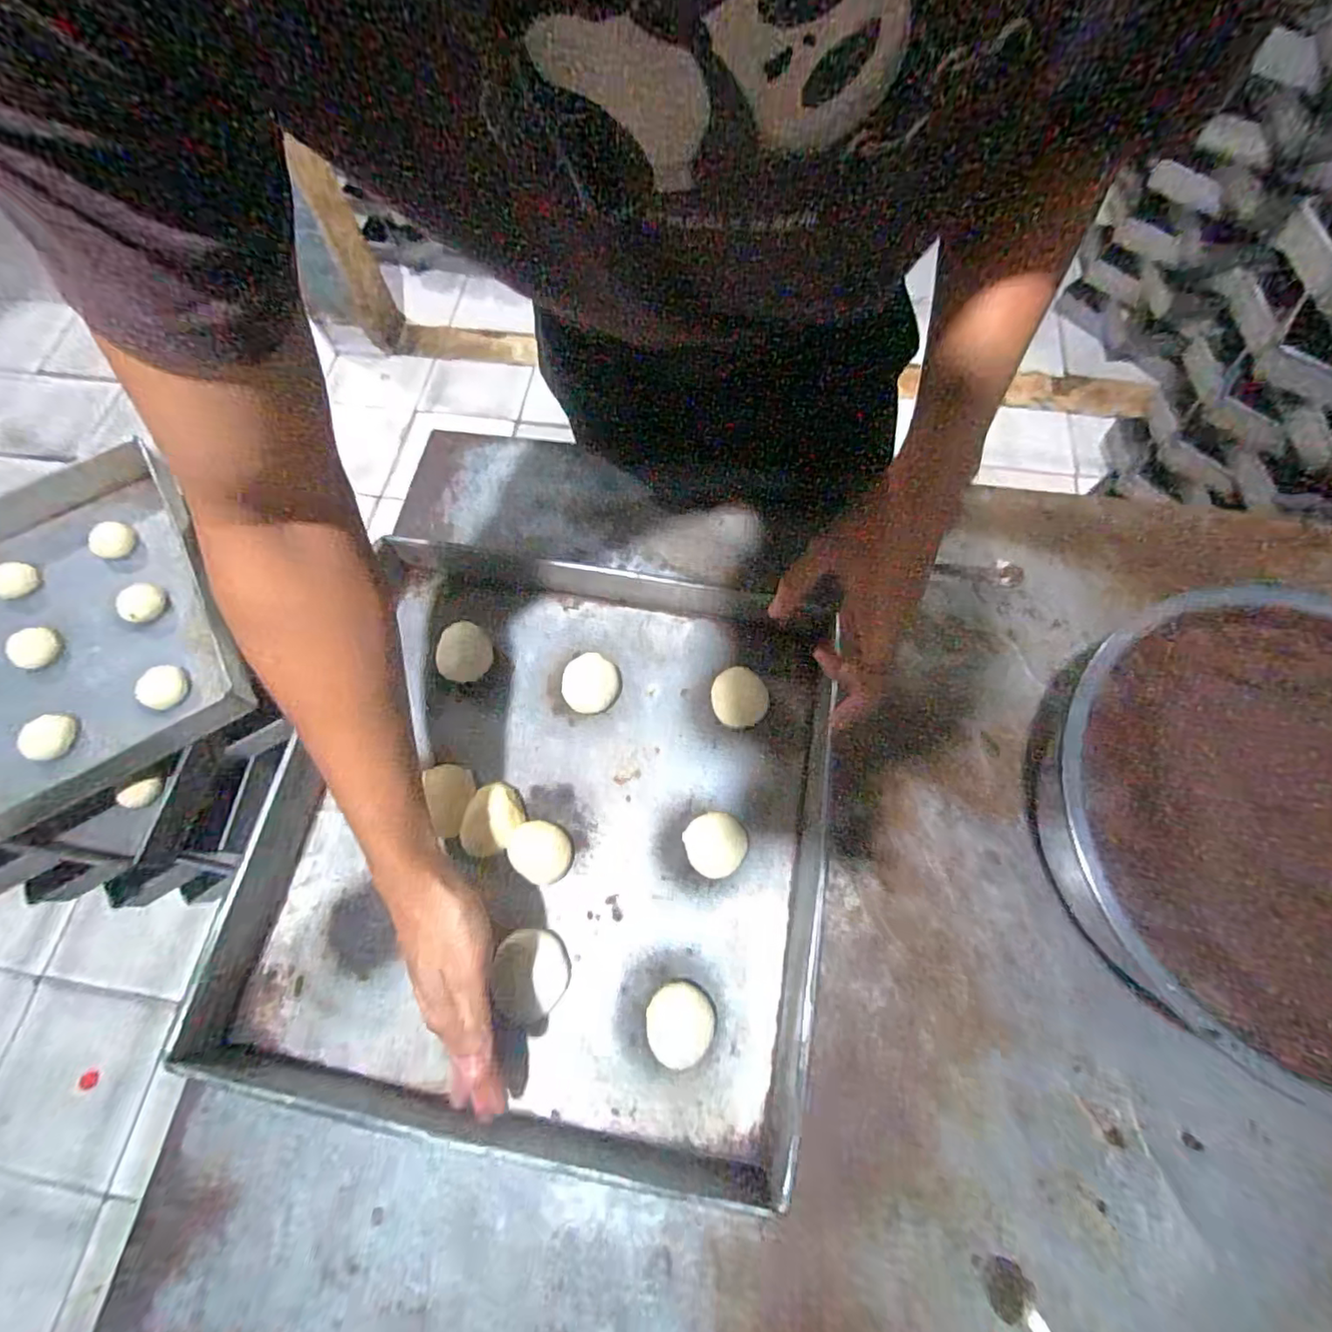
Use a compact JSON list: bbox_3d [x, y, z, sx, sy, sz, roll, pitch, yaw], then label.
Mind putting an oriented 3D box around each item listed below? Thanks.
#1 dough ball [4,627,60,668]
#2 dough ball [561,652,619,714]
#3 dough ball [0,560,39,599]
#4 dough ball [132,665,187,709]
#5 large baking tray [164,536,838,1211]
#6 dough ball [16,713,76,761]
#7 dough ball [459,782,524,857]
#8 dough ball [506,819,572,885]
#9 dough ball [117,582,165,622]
[{"bbox_3d":[-0.815,-0.024,0.769,0.039,0.035,0.051,19,70,10],"label":"dough ball"},{"bbox_3d":[-0.072,0.018,0.572,0.051,0.019,0.056,0,70,1],"label":"dough ball"},{"bbox_3d":[-0.875,-0.115,0.801,0.046,0.030,0.050,-1,68,2],"label":"dough ball"},{"bbox_3d":[-0.625,0.028,0.745,0.054,0.039,0.054,-1,68,2],"label":"dough ball"},{"bbox_3d":[-0.101,0.122,0.516,0.462,0.059,0.489,10,70,5],"label":"large baking tray"},{"bbox_3d":[-0.742,0.085,0.717,0.041,0.031,0.055,9,69,6],"label":"dough ball"},{"bbox_3d":[-0.152,0.136,0.525,0.044,0.023,0.061,17,71,7],"label":"dough ball"},{"bbox_3d":[-0.110,0.162,0.520,0.053,0.019,0.048,22,72,9],"label":"dough ball"},{"bbox_3d":[-0.687,-0.083,0.784,0.044,0.041,0.049,28,72,13],"label":"dough ball"}]

